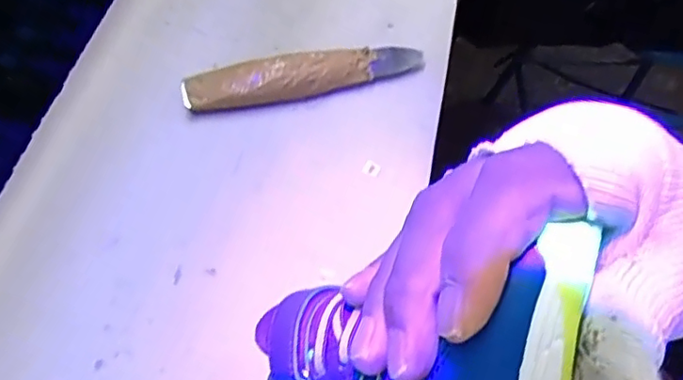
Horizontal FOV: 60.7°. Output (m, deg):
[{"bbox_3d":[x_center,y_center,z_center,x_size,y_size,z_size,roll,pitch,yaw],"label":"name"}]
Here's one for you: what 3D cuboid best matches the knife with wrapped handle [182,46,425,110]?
[{"bbox_3d":[-0.023,-0.078,0.404,0.167,0.025,0.029,-11,59,-10],"label":"knife with wrapped handle"}]

